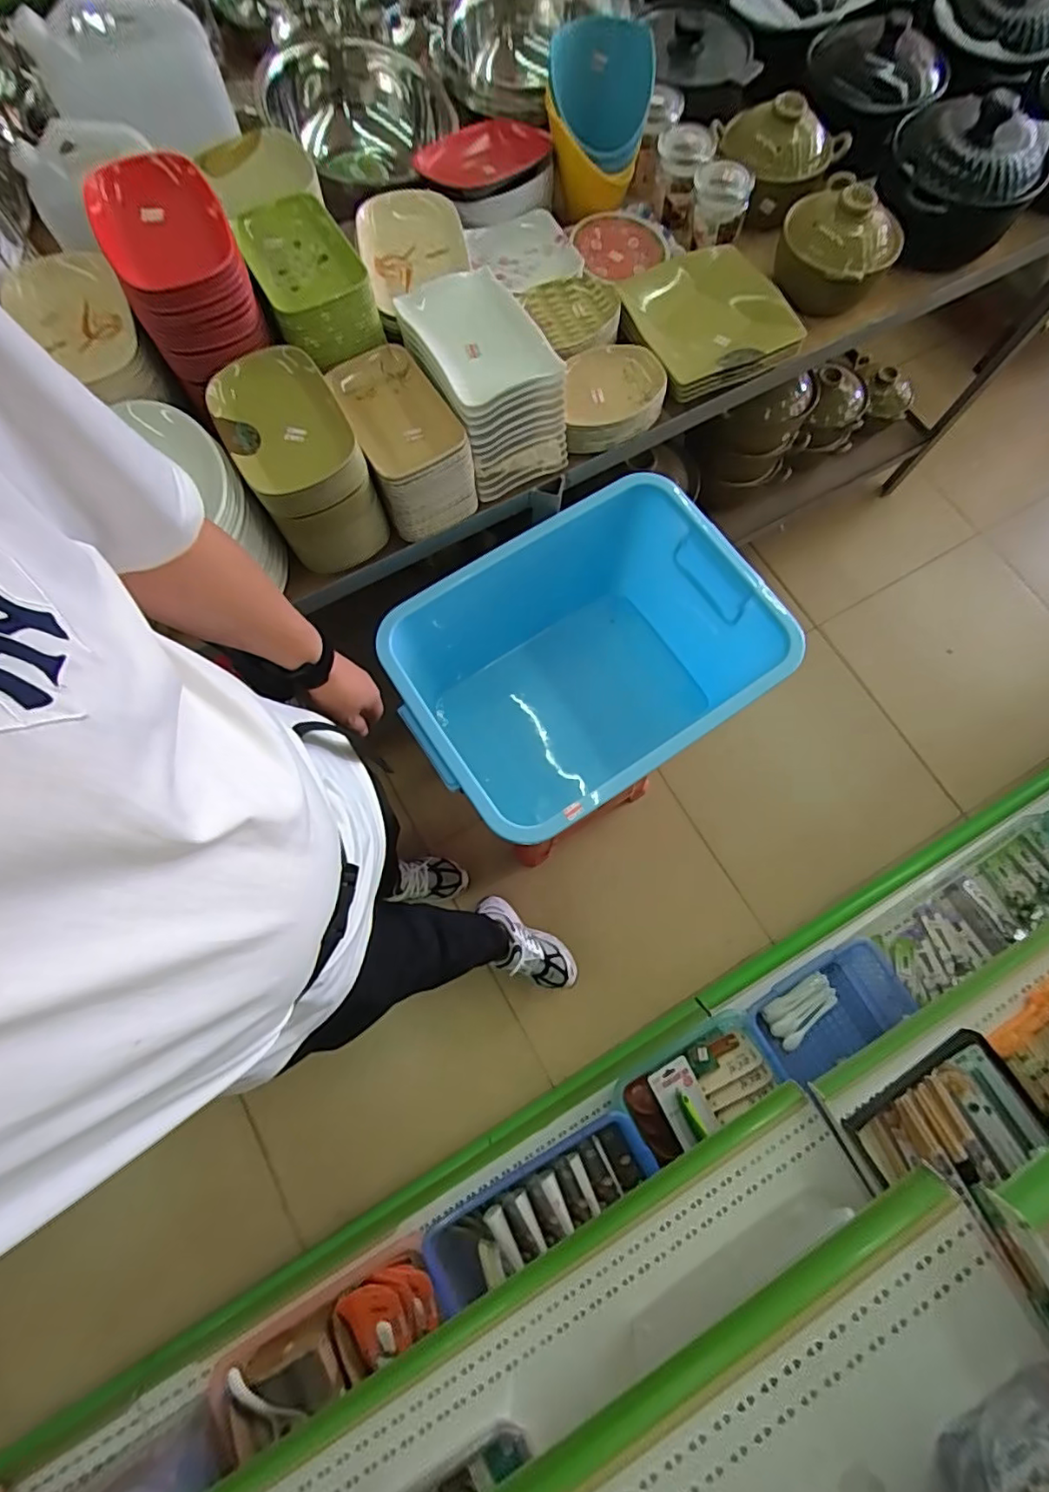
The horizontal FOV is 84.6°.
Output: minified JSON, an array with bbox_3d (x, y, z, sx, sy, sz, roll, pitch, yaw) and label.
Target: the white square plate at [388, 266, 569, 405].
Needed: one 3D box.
[{"bbox_3d":[-0.057,-0.508,0.716,0.135,0.033,0.195,-29,77,-8],"label":"white square plate"}]

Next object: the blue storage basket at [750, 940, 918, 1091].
[{"bbox_3d":[0.588,0.506,1.110,0.303,0.077,0.167,-34,77,-9],"label":"blue storage basket"}]

